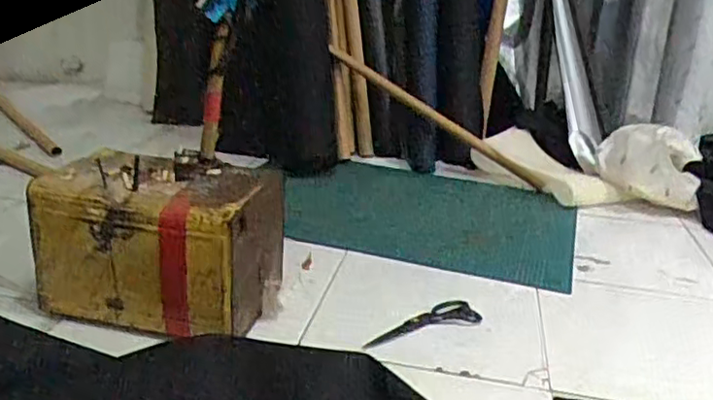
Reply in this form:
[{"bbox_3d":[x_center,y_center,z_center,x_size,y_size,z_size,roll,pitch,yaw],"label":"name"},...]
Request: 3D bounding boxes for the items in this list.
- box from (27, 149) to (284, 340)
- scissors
[{"bbox_3d":[-0.323,0.069,1.052,0.342,0.250,0.197,7,24,8],"label":"box"},{"bbox_3d":[0.106,0.213,1.112,0.244,0.009,0.070,-10,27,-28],"label":"scissors"}]

